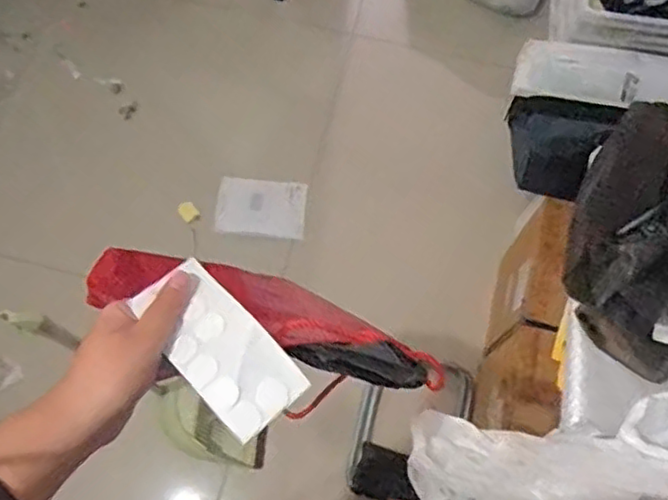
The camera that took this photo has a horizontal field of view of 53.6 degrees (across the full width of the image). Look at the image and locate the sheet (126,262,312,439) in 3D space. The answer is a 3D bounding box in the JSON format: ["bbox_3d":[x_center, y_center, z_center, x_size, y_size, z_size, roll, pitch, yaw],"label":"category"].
[{"bbox_3d":[-0.076,0.060,0.427,0.056,0.010,0.122,-40,68,-18],"label":"sheet"}]

